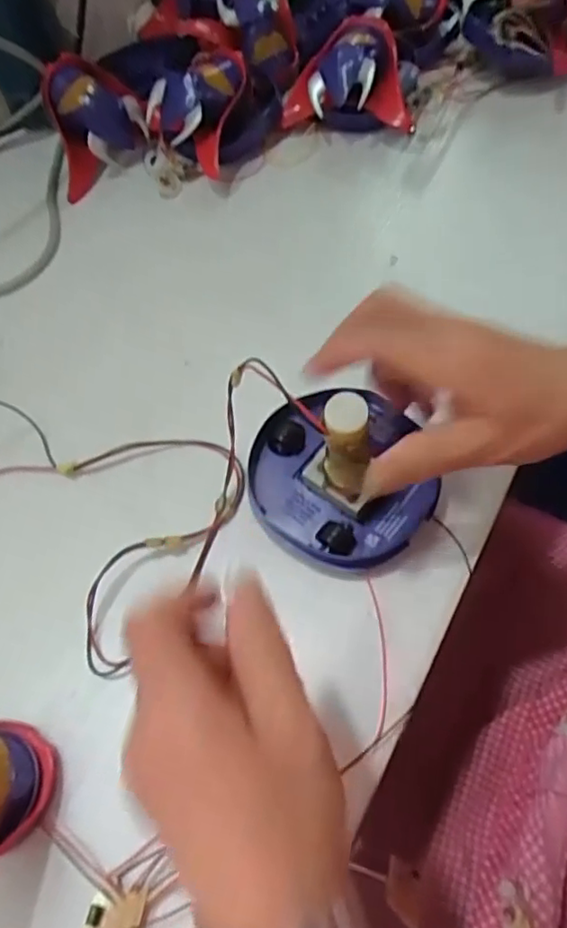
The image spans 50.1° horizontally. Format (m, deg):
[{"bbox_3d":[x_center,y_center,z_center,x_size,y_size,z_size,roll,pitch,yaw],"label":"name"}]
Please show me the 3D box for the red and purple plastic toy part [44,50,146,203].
[{"bbox_3d":[-0.168,-0.314,0.552,0.079,0.068,0.077,-13,61,-9],"label":"red and purple plastic toy part"}]

